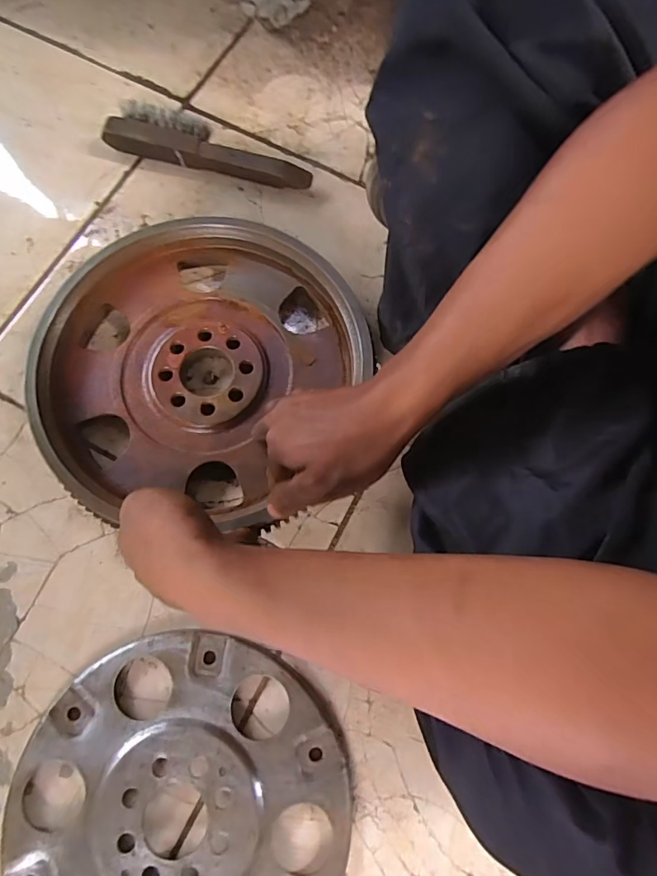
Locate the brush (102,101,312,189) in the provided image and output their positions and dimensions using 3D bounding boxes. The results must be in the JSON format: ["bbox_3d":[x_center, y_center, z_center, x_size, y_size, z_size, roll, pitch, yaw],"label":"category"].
[{"bbox_3d":[-0.133,-0.328,0.544,0.236,0.037,0.052,16,74,3],"label":"brush"}]

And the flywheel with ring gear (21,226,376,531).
[{"bbox_3d":[-0.125,-0.069,0.453,0.273,0.039,0.299,0,74,-1],"label":"flywheel with ring gear"}]

